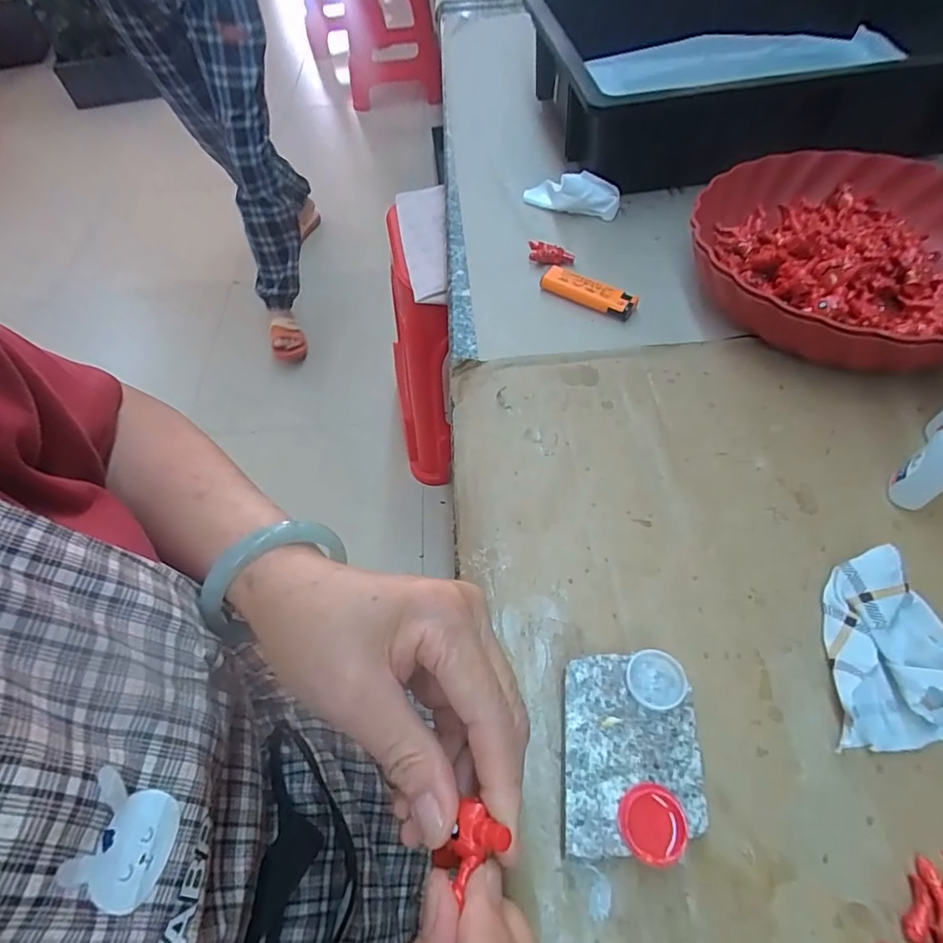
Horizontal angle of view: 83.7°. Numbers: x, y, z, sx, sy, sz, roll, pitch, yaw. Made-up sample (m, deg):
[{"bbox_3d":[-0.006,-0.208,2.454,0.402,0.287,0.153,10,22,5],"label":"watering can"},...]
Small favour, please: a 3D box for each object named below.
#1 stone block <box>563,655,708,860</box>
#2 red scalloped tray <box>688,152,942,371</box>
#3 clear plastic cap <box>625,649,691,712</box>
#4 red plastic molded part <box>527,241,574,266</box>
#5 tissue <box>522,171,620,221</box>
[{"bbox_3d":[0.073,0.132,0.246,0.059,0.019,0.080,2,56,5],"label":"stone block"},{"bbox_3d":[0.290,-0.170,0.405,0.249,0.049,0.235,-23,58,-11],"label":"red scalloped tray"},{"bbox_3d":[0.089,0.100,0.253,0.028,0.004,0.026,-5,60,8],"label":"clear plastic cap"},{"bbox_3d":[0.071,-0.194,0.467,0.042,0.017,0.010,22,60,17],"label":"red plastic molded part"},{"bbox_3d":[0.093,-0.268,0.507,0.097,0.038,0.029,19,60,16],"label":"tissue"}]

